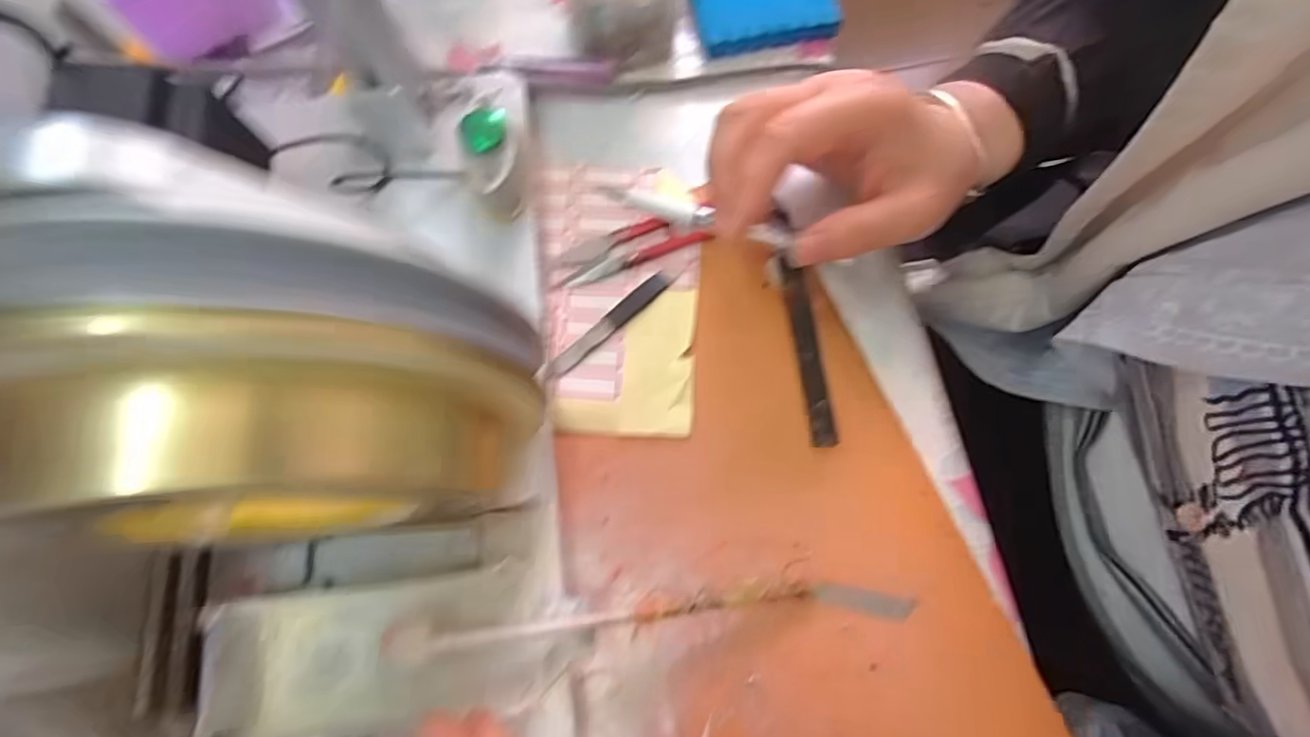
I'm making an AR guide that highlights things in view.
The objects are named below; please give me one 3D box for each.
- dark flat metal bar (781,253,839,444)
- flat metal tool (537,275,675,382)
[{"bbox_3d":[0.073,-0.010,0.282,0.013,0.006,0.097,-6,68,-1],"label":"dark flat metal bar"},{"bbox_3d":[-0.024,-0.021,0.293,0.081,0.004,0.010,-41,75,-11],"label":"flat metal tool"}]

